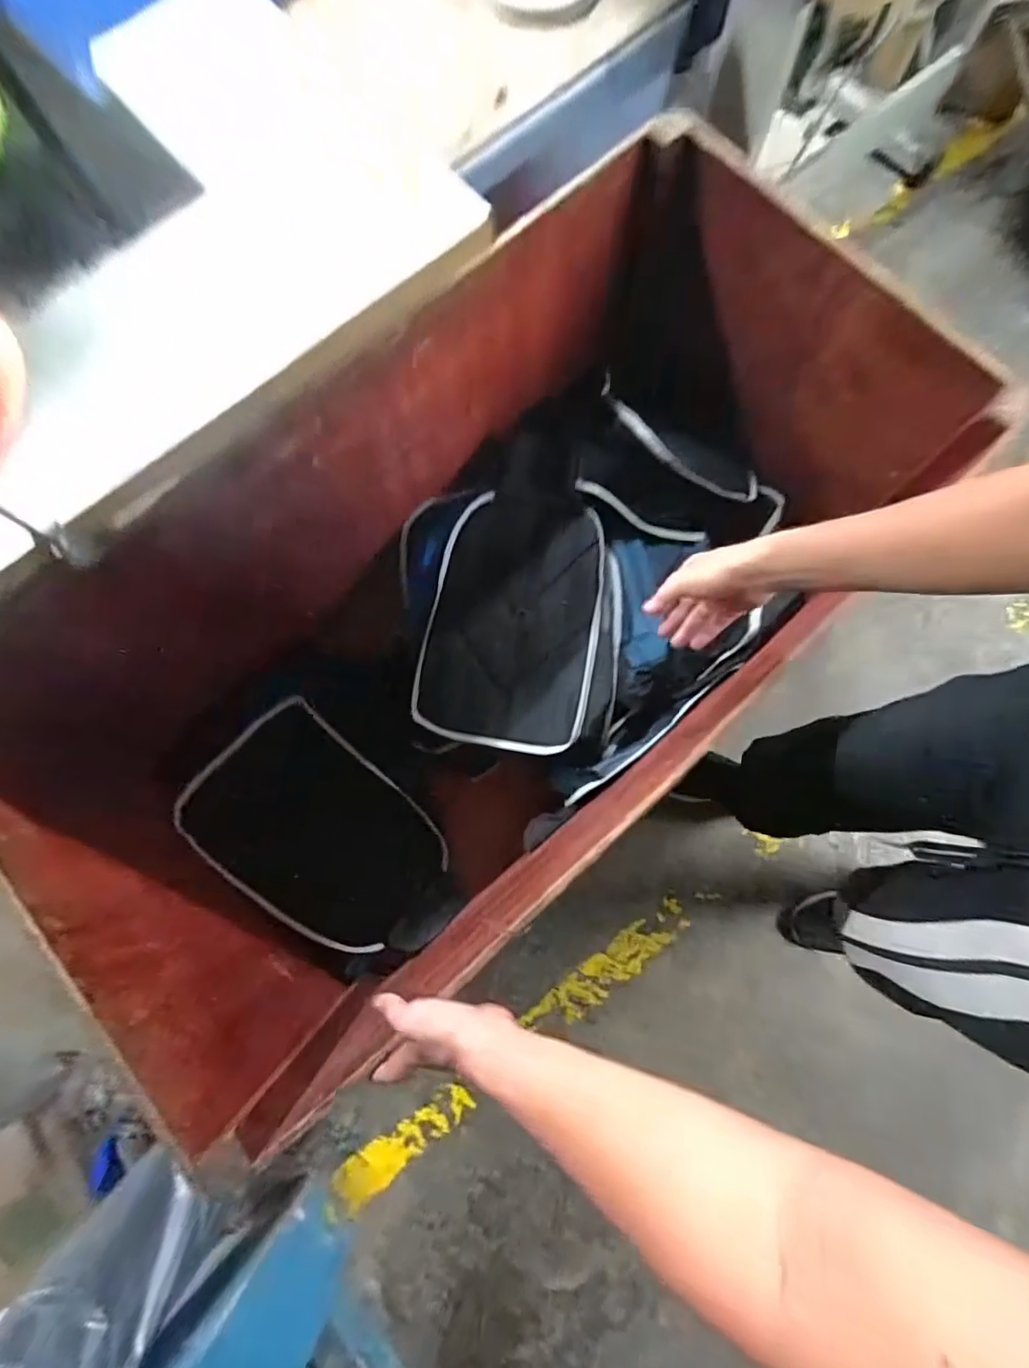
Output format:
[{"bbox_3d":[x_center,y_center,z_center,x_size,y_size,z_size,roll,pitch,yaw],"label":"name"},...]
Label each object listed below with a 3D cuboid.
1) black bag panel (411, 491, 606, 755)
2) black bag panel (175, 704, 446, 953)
[{"bbox_3d":[-0.005,-0.109,1.011,0.288,0.076,0.427,11,79,3],"label":"black bag panel"},{"bbox_3d":[-0.338,0.267,1.034,0.431,0.027,0.293,45,72,-11],"label":"black bag panel"}]

